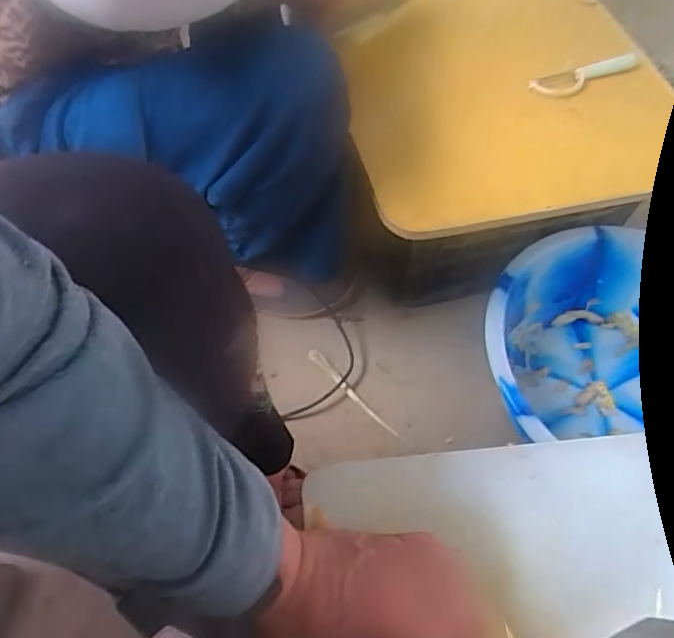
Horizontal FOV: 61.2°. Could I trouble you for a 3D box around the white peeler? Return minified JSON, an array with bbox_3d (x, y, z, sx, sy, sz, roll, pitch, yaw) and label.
[{"bbox_3d":[0.301,-0.291,0.679,0.159,0.010,0.029,-21,61,-13],"label":"white peeler"}]

